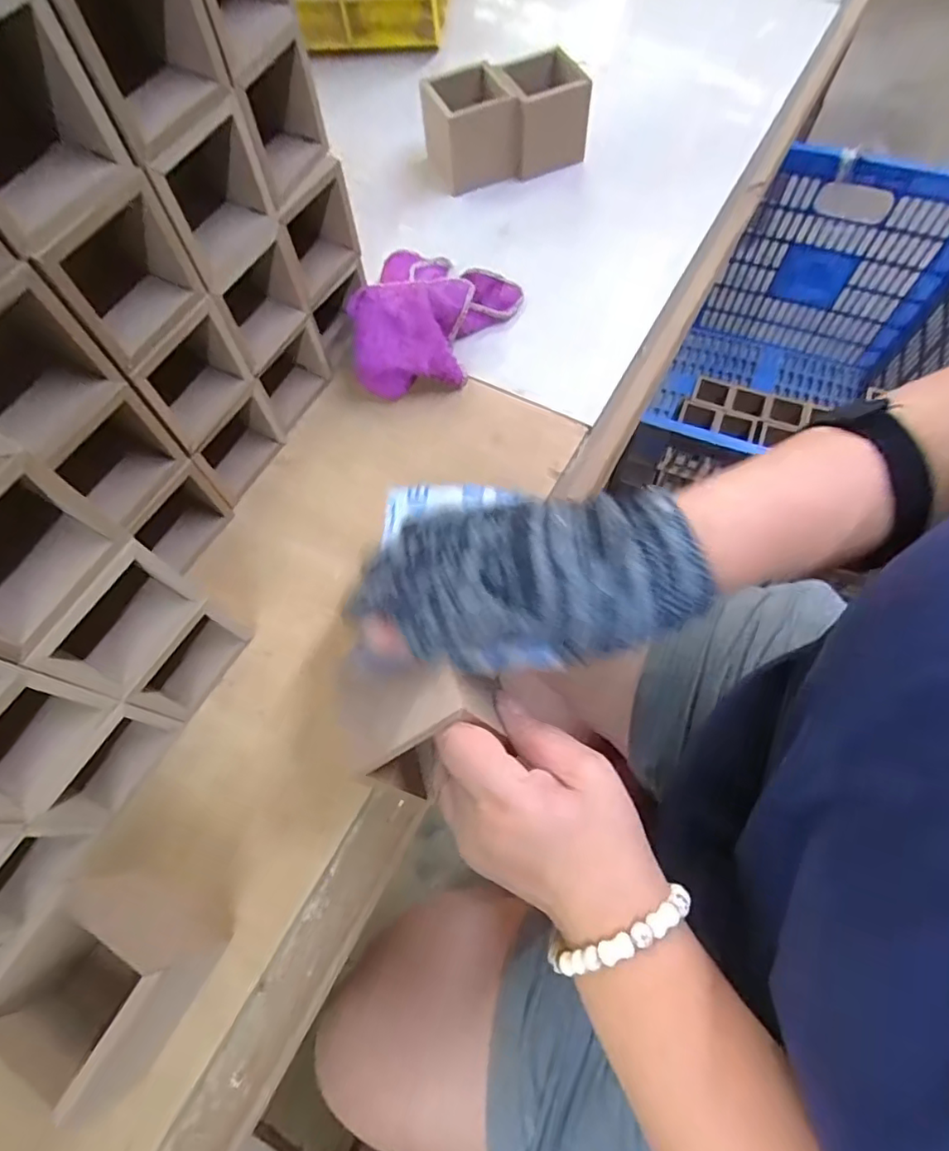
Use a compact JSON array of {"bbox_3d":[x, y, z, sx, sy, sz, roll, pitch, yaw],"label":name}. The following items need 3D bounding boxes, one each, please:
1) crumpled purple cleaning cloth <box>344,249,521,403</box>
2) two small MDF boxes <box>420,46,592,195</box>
[{"bbox_3d":[-0.030,-0.189,0.412,0.101,0.052,0.126,12,68,7],"label":"crumpled purple cleaning cloth"},{"bbox_3d":[0.028,-0.384,0.487,0.133,0.065,0.070,-21,67,-6],"label":"two small MDF boxes"}]

